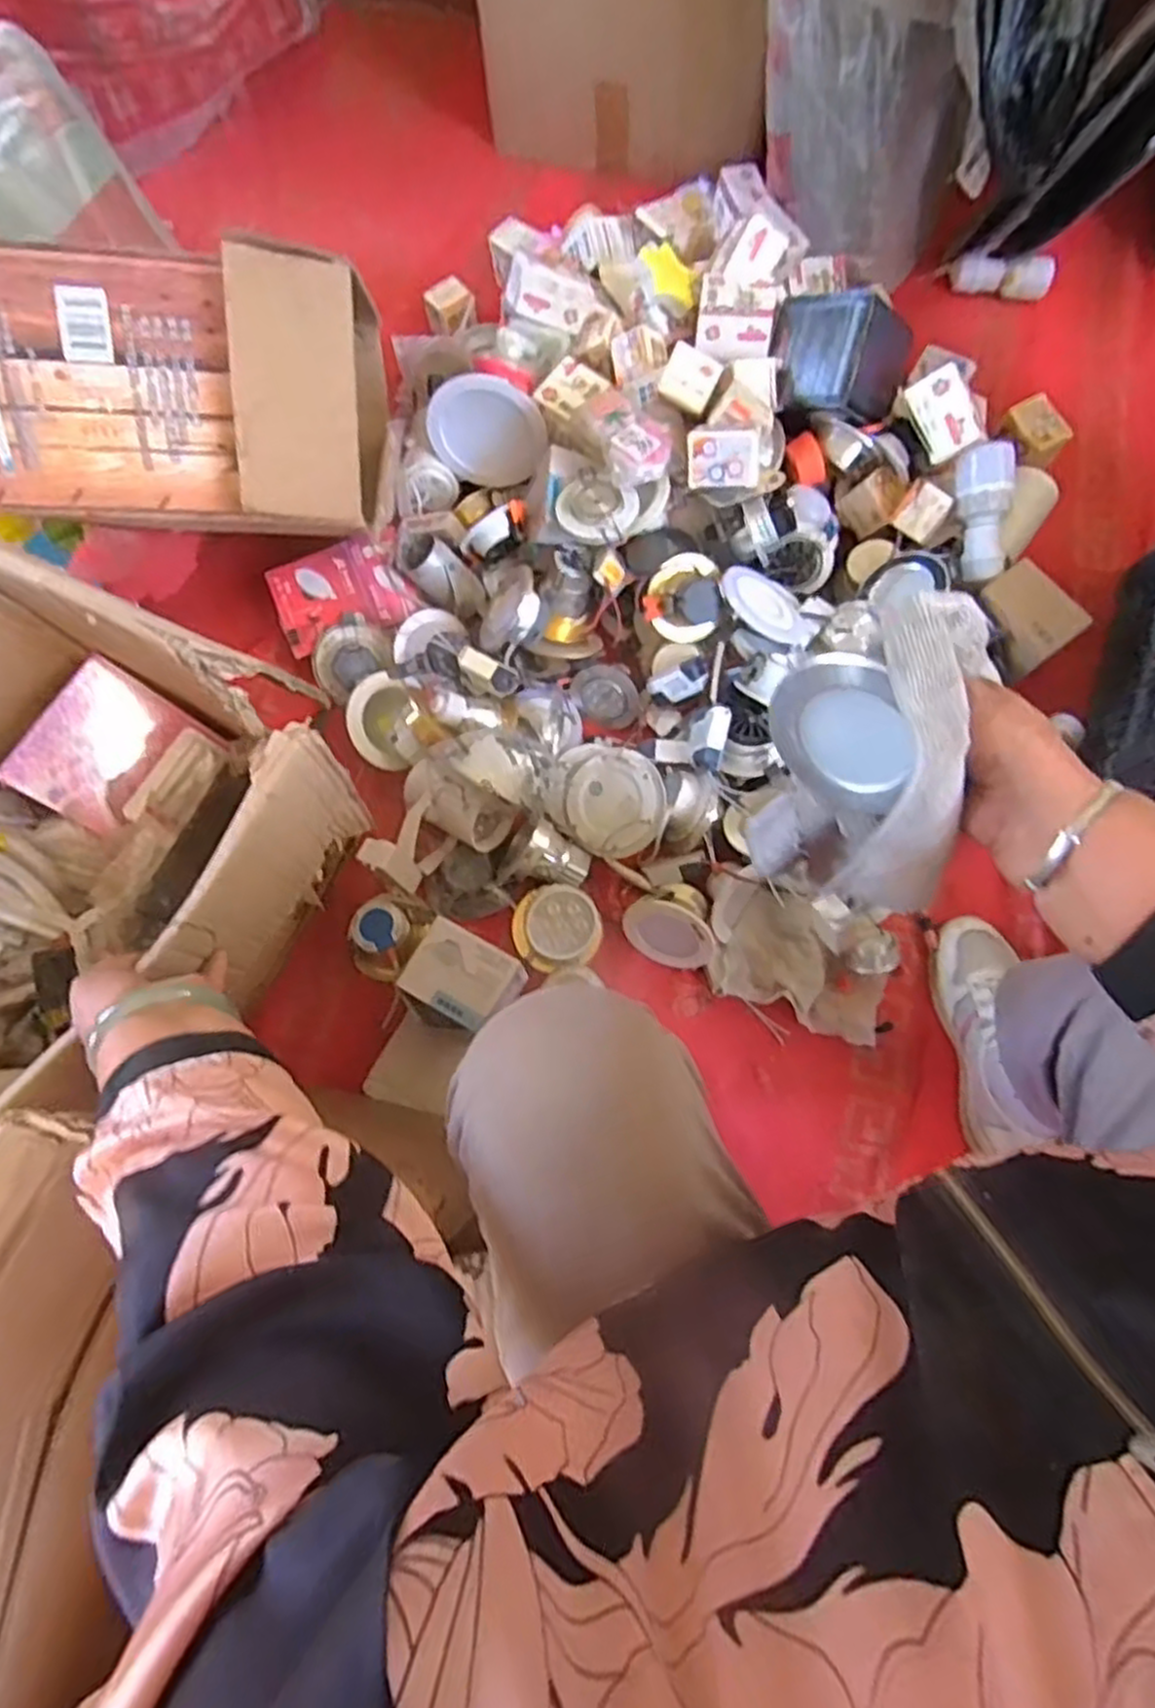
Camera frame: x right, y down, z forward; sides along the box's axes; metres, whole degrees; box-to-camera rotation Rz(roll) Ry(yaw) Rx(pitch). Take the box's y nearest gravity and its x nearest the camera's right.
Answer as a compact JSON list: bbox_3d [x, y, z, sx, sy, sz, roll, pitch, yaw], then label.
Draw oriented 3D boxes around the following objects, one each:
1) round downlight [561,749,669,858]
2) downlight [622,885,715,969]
[{"bbox_3d":[0.039,-0.056,0.820,0.111,0.021,0.111,0,89,25],"label":"round downlight"},{"bbox_3d":[0.102,0.073,0.811,0.097,0.080,0.053,26,42,11],"label":"downlight"}]

